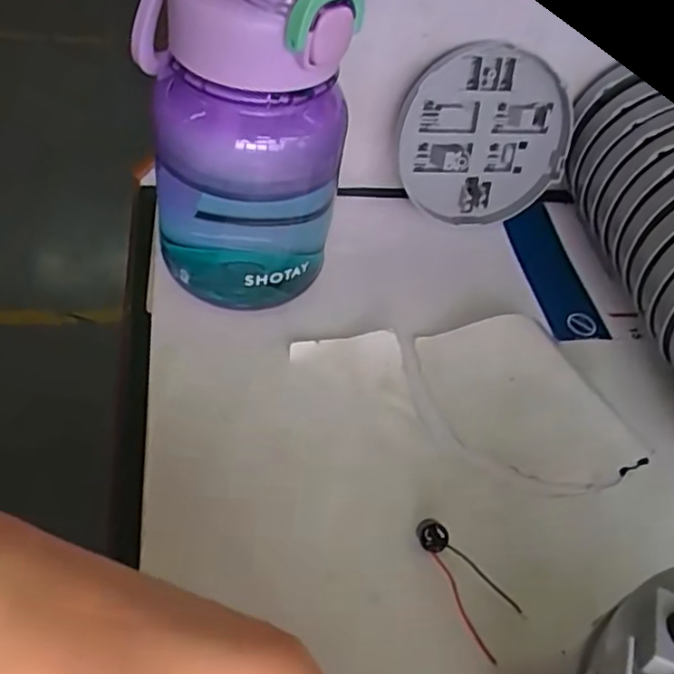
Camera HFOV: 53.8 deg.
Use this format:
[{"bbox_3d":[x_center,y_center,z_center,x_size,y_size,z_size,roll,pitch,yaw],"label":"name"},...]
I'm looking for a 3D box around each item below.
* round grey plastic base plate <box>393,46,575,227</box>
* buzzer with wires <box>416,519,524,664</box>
[{"bbox_3d":[0.087,-0.116,0.397,0.104,0.101,0.015,7,31,-13],"label":"round grey plastic base plate"},{"bbox_3d":[0.051,0.097,0.265,0.021,0.012,0.055,-26,70,-27],"label":"buzzer with wires"}]

